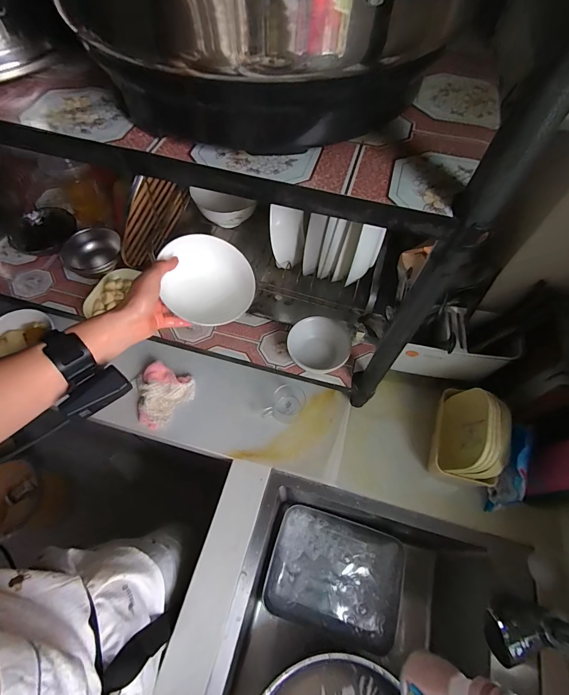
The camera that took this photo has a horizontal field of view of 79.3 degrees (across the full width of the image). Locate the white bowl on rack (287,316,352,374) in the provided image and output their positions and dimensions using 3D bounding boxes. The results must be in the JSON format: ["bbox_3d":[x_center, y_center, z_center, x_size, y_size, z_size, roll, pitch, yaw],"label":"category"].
[{"bbox_3d":[0.063,-0.005,0.621,0.108,0.047,0.119,14,63,6],"label":"white bowl on rack"}]

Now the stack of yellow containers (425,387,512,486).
[{"bbox_3d":[0.311,0.151,0.589,0.076,0.158,0.149,18,63,8],"label":"stack of yellow containers"}]

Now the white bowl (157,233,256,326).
[{"bbox_3d":[-0.117,-0.104,0.530,0.127,0.133,0.055,-13,22,-10],"label":"white bowl"}]

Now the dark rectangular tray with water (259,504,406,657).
[{"bbox_3d":[0.101,0.462,0.701,0.256,0.042,0.202,15,63,7],"label":"dark rectangular tray with water"}]

